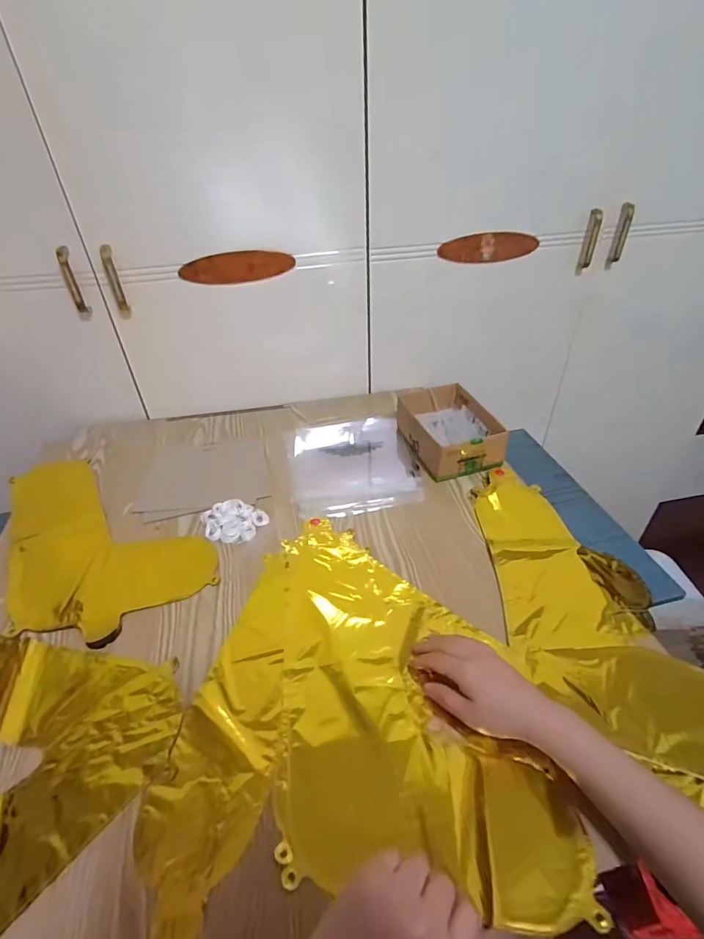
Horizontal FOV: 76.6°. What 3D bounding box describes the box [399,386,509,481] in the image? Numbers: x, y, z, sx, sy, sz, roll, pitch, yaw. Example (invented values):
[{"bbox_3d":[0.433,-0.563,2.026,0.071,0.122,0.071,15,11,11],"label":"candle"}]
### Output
[{"bbox_3d":[0.162,-0.070,0.766,0.127,0.065,0.185,-11,39,-11],"label":"box"}]

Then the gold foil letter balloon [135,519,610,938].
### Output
[{"bbox_3d":[0.001,0.215,0.482,0.350,0.012,0.399,-3,38,-1],"label":"gold foil letter balloon"}]

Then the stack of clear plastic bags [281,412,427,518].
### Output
[{"bbox_3d":[-0.005,-0.023,0.773,0.204,0.013,0.262,-8,39,-7],"label":"stack of clear plastic bags"}]

